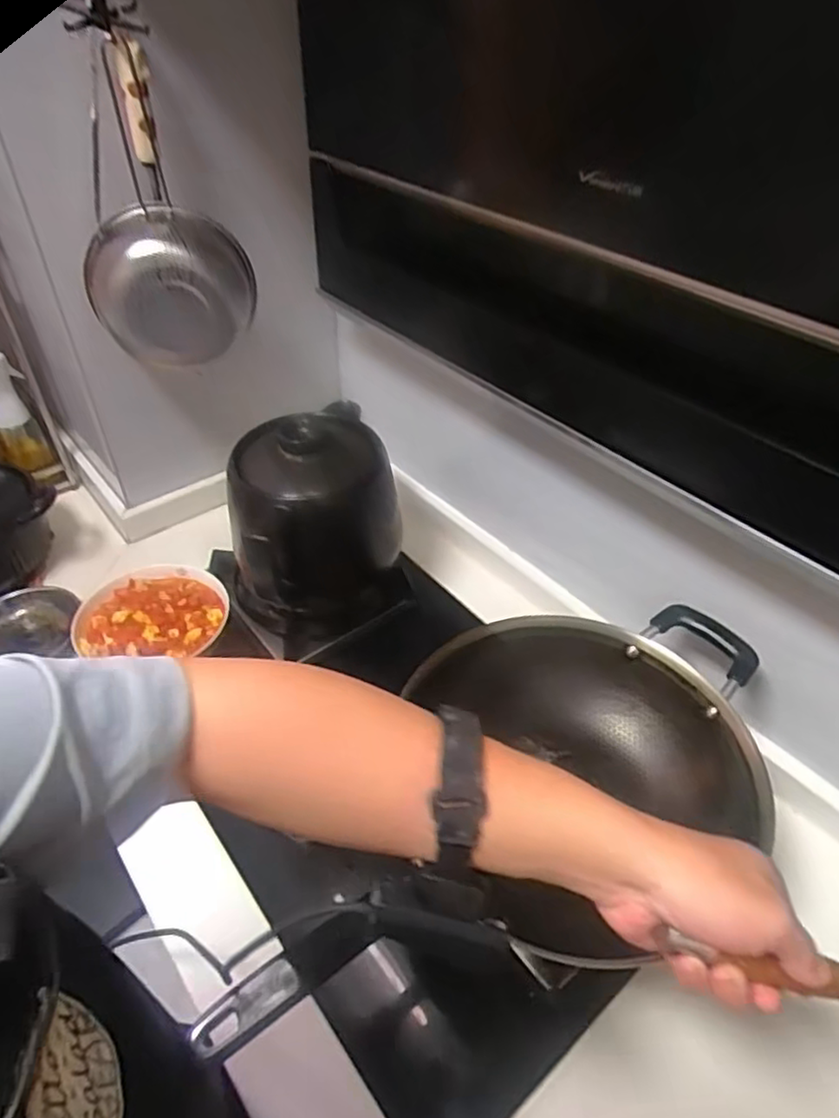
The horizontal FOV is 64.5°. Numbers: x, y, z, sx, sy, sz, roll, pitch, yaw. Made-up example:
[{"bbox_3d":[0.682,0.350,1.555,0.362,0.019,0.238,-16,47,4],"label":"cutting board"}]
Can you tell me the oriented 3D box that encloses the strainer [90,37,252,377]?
[{"bbox_3d":[-0.271,-0.345,0.700,0.155,0.275,0.097,-18,46,-20],"label":"strainer"}]

